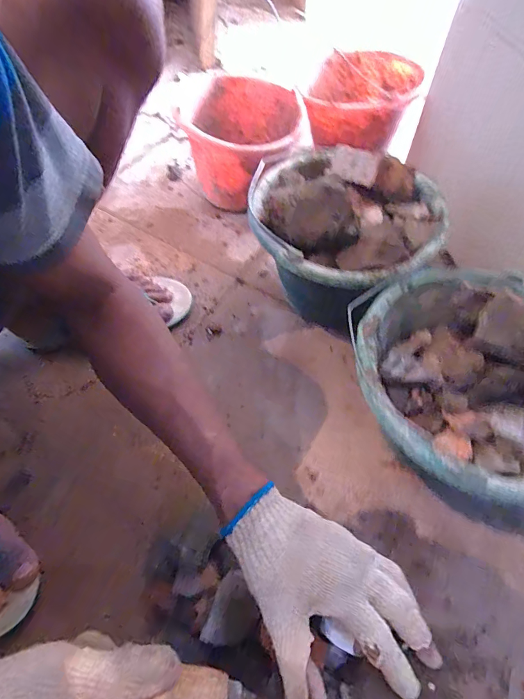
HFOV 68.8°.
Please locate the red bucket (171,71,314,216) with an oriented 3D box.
[{"bbox_3d":[-0.036,-0.384,0.732,0.249,0.171,0.249,0,59,1],"label":"red bucket"}]

